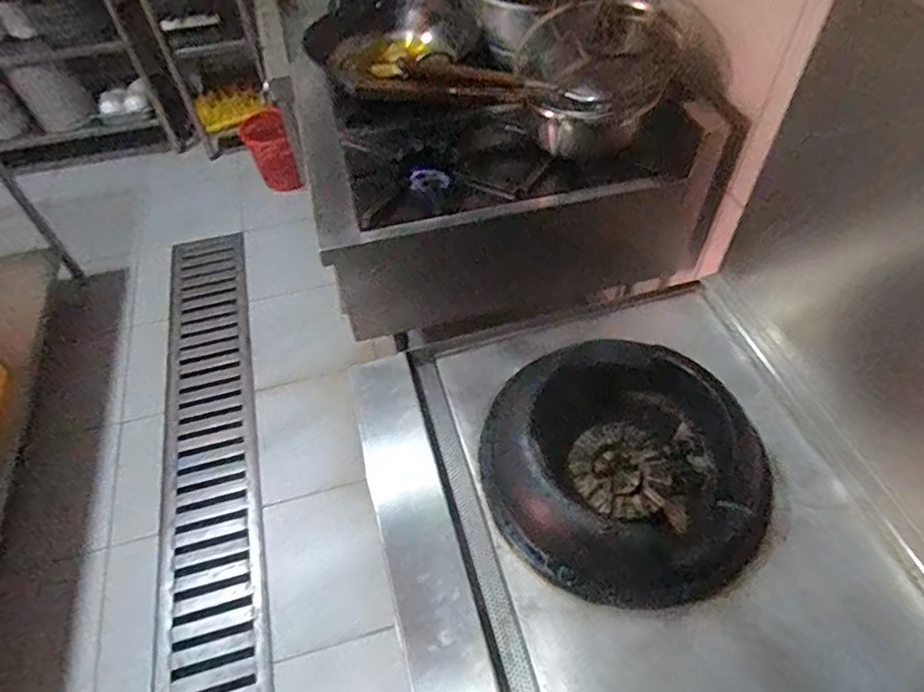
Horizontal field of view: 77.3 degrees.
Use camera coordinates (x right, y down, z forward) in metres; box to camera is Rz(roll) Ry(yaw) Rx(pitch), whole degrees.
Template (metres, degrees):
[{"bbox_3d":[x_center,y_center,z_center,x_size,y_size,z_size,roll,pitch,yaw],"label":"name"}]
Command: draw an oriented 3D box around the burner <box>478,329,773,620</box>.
[{"bbox_3d":[0.245,0.181,0.861,0.388,0.126,0.386,0,53,1],"label":"burner"}]

